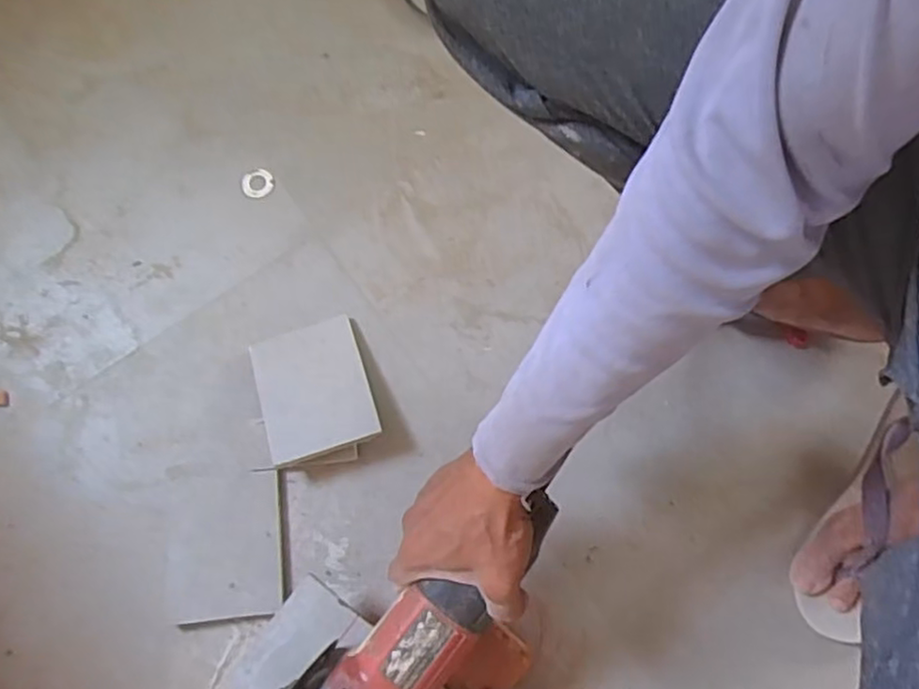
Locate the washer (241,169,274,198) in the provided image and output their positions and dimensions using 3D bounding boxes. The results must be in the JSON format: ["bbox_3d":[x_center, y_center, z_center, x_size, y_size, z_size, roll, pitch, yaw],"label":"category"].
[{"bbox_3d":[-0.195,-0.156,0.640,0.030,0.004,0.028,0,76,-2],"label":"washer"}]

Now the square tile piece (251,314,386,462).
[{"bbox_3d":[-0.128,0.038,0.583,0.093,0.007,0.118,-16,64,-7],"label":"square tile piece"}]

